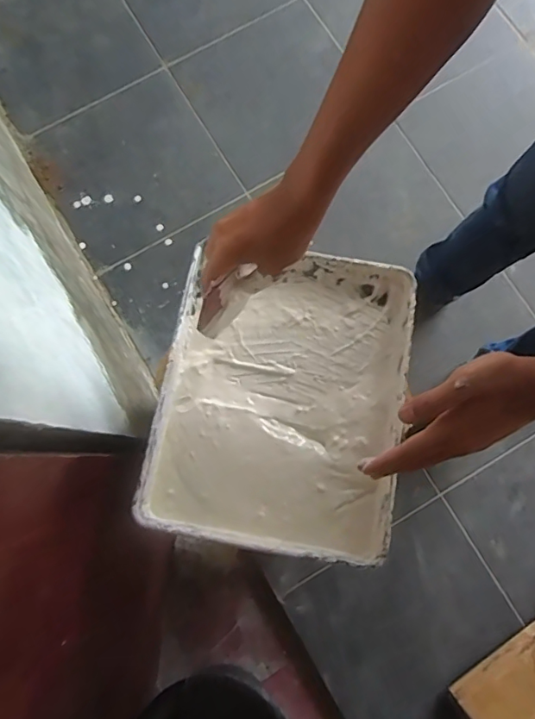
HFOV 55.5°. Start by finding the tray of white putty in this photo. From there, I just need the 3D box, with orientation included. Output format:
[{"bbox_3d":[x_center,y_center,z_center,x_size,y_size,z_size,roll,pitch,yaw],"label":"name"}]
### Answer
[{"bbox_3d":[0.018,0.039,0.598,0.274,0.059,0.347,9,80,1],"label":"tray of white putty"}]

